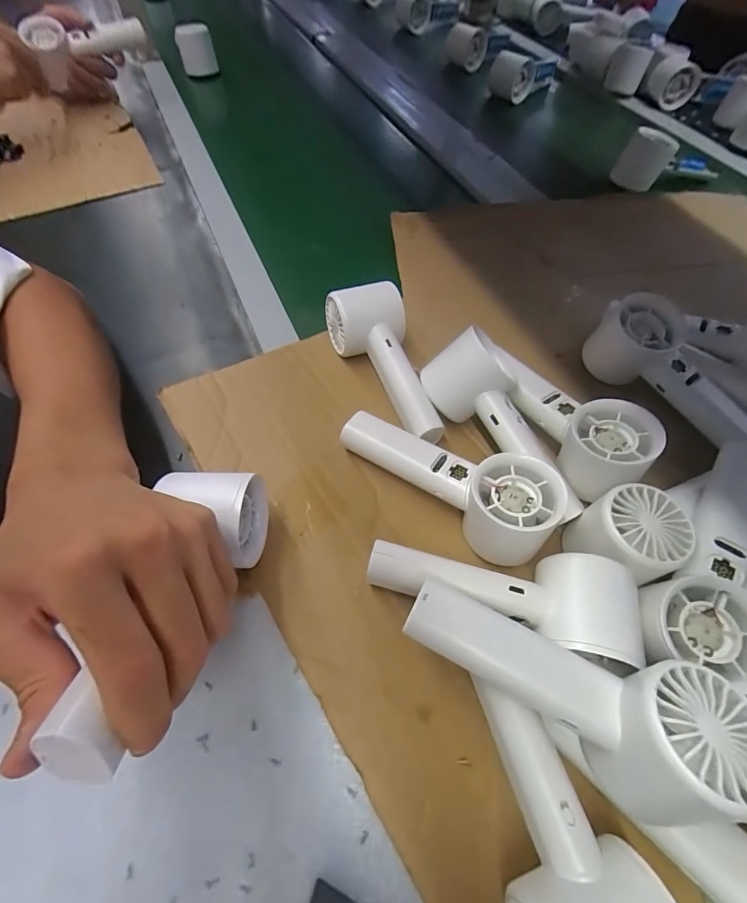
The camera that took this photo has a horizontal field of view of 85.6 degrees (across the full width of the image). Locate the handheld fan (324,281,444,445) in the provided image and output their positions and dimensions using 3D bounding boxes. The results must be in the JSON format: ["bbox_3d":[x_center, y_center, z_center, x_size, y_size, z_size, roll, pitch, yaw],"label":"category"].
[{"bbox_3d":[0.012,-0.073,0.337,0.059,0.051,0.154,-17,62,-12],"label":"handheld fan"}]

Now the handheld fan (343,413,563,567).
[{"bbox_3d":[0.046,0.015,0.283,0.155,0.053,0.053,29,62,14],"label":"handheld fan"}]

